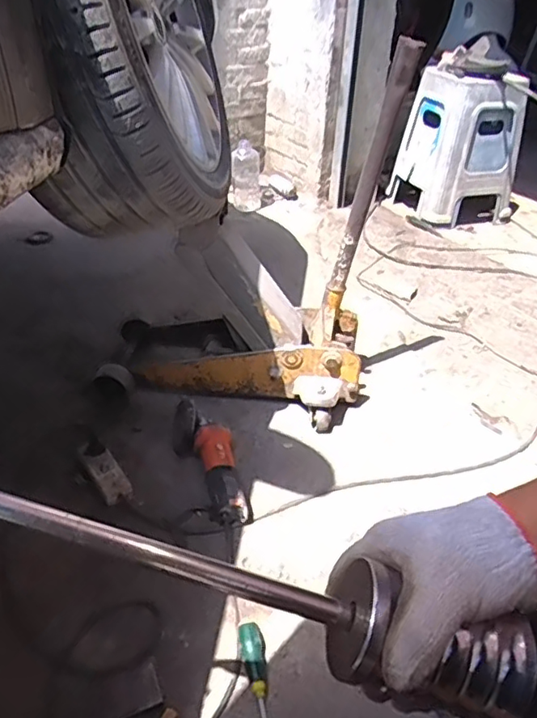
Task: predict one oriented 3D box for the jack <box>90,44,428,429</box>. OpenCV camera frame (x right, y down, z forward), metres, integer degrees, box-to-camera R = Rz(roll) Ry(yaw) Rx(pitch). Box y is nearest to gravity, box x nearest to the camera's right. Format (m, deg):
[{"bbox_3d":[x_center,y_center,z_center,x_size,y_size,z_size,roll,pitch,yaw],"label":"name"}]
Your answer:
[{"bbox_3d":[-0.064,-0.209,1.131,0.580,0.647,0.259,7,37,7],"label":"jack"}]

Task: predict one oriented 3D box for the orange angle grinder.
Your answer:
[{"bbox_3d":[-0.108,0.186,1.059,0.100,0.098,0.250,-10,38,-16],"label":"orange angle grinder"}]

